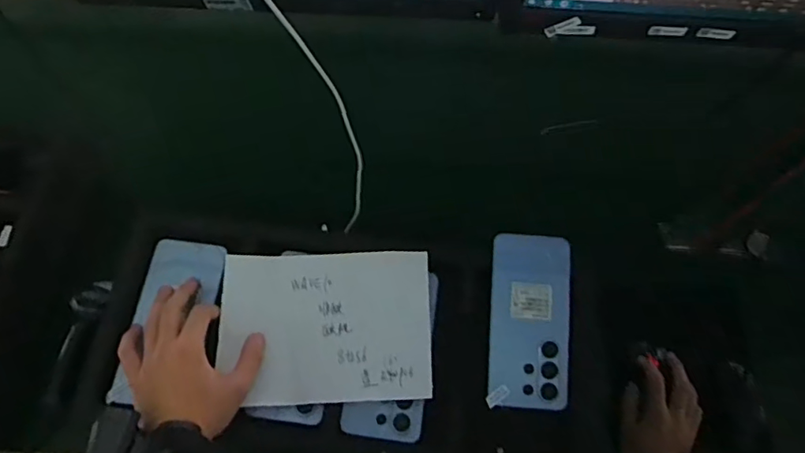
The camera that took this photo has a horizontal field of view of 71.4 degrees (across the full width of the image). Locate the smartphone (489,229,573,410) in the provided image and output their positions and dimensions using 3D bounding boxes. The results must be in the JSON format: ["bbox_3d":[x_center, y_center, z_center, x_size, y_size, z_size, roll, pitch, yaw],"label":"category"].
[{"bbox_3d":[0.128,0.094,0.563,0.077,0.008,0.168,2,78,8],"label":"smartphone"}]

